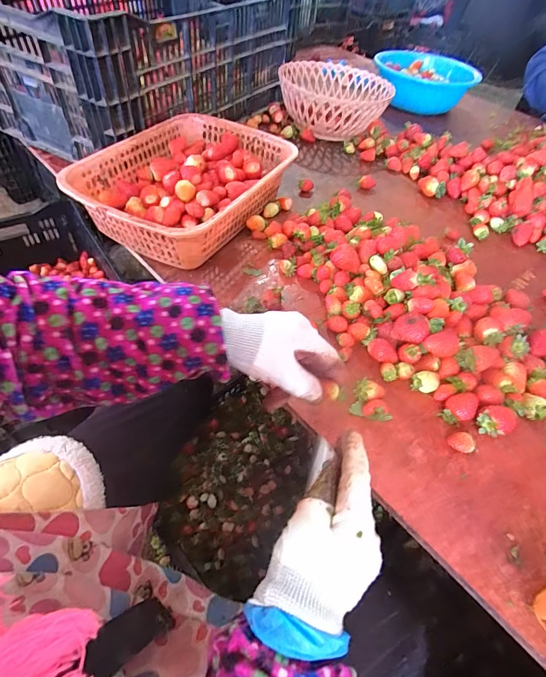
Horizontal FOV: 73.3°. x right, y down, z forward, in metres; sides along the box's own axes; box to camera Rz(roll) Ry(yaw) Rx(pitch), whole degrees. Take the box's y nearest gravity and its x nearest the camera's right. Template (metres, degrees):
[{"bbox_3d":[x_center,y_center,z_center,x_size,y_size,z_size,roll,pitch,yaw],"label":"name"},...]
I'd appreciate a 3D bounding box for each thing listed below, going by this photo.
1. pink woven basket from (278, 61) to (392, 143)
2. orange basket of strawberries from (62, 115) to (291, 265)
[{"bbox_3d":[0.138,-0.557,0.868,0.239,0.100,0.257,10,50,2],"label":"pink woven basket"},{"bbox_3d":[-0.132,-0.245,0.592,0.241,0.083,0.324,26,52,15],"label":"orange basket of strawberries"}]

